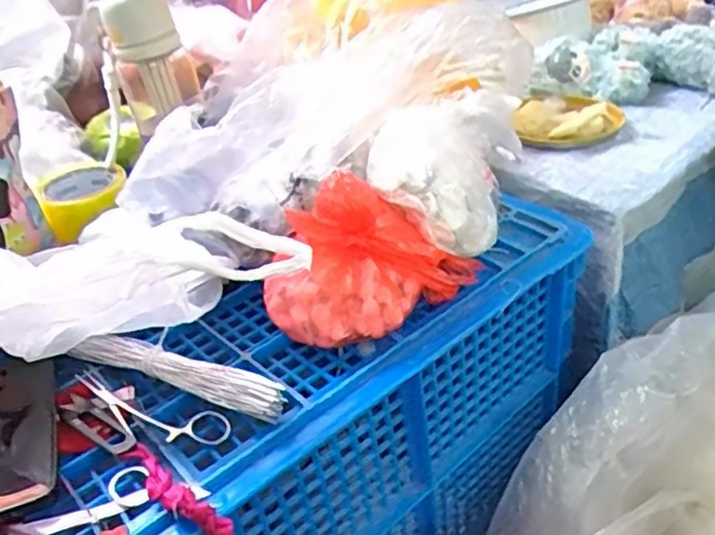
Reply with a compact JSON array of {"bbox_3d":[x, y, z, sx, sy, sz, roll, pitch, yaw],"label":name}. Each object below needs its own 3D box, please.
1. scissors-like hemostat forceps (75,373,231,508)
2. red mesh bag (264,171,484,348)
[{"bbox_3d":[-0.170,0.107,0.490,0.147,0.012,0.088,25,46,38],"label":"scissors-like hemostat forceps"},{"bbox_3d":[0.006,-0.010,0.532,0.170,0.115,0.100,-22,37,-20],"label":"red mesh bag"}]

